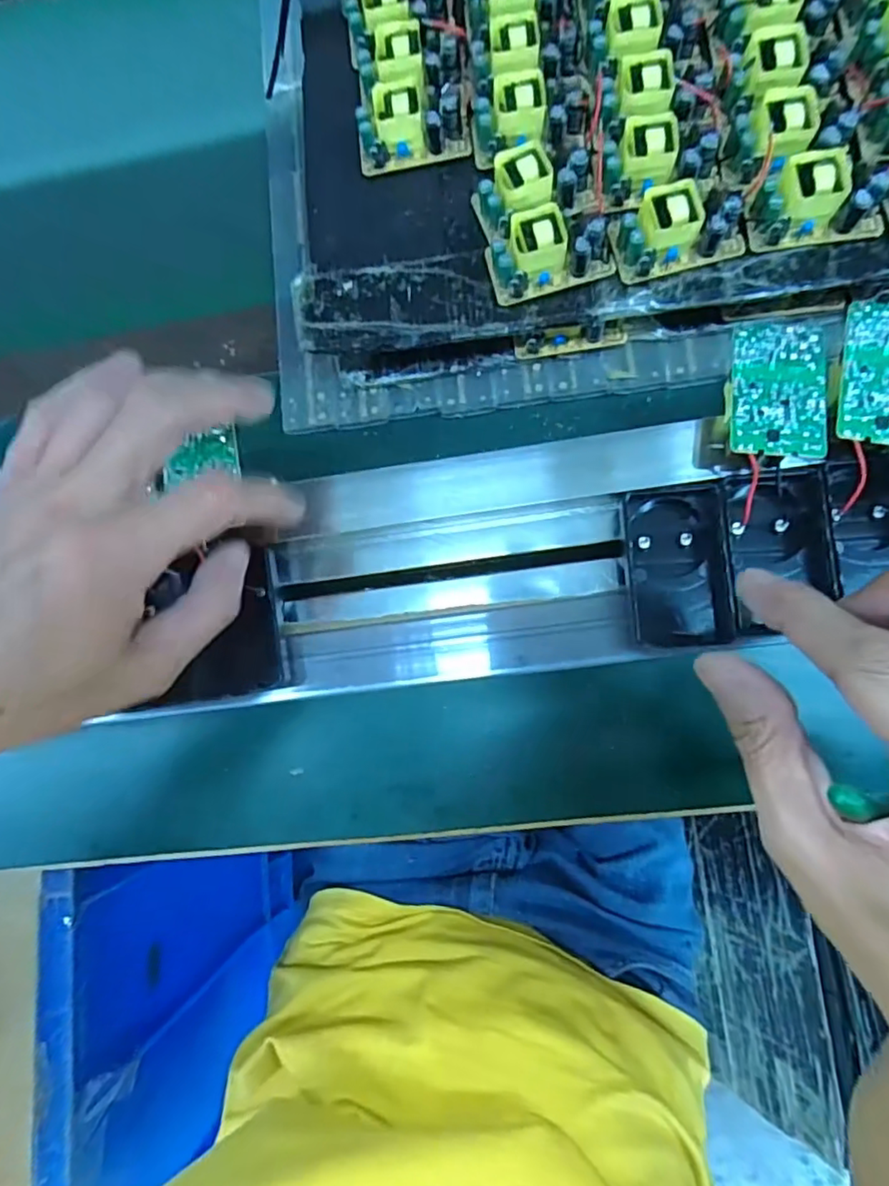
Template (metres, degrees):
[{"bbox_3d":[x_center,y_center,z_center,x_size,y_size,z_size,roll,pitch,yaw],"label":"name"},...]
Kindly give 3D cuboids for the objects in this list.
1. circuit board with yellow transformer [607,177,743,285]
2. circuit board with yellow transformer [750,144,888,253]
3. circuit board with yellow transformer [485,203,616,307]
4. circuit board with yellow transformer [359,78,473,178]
[{"bbox_3d":[0.120,-0.186,0.292,0.063,0.022,0.033,-11,82,5],"label":"circuit board with yellow transformer"},{"bbox_3d":[0.188,-0.197,0.285,0.061,0.022,0.035,-4,82,6],"label":"circuit board with yellow transformer"},{"bbox_3d":[0.054,-0.180,0.300,0.062,0.021,0.035,-15,81,5],"label":"circuit board with yellow transformer"},{"bbox_3d":[-0.018,-0.264,0.321,0.061,0.024,0.033,-7,82,6],"label":"circuit board with yellow transformer"}]

